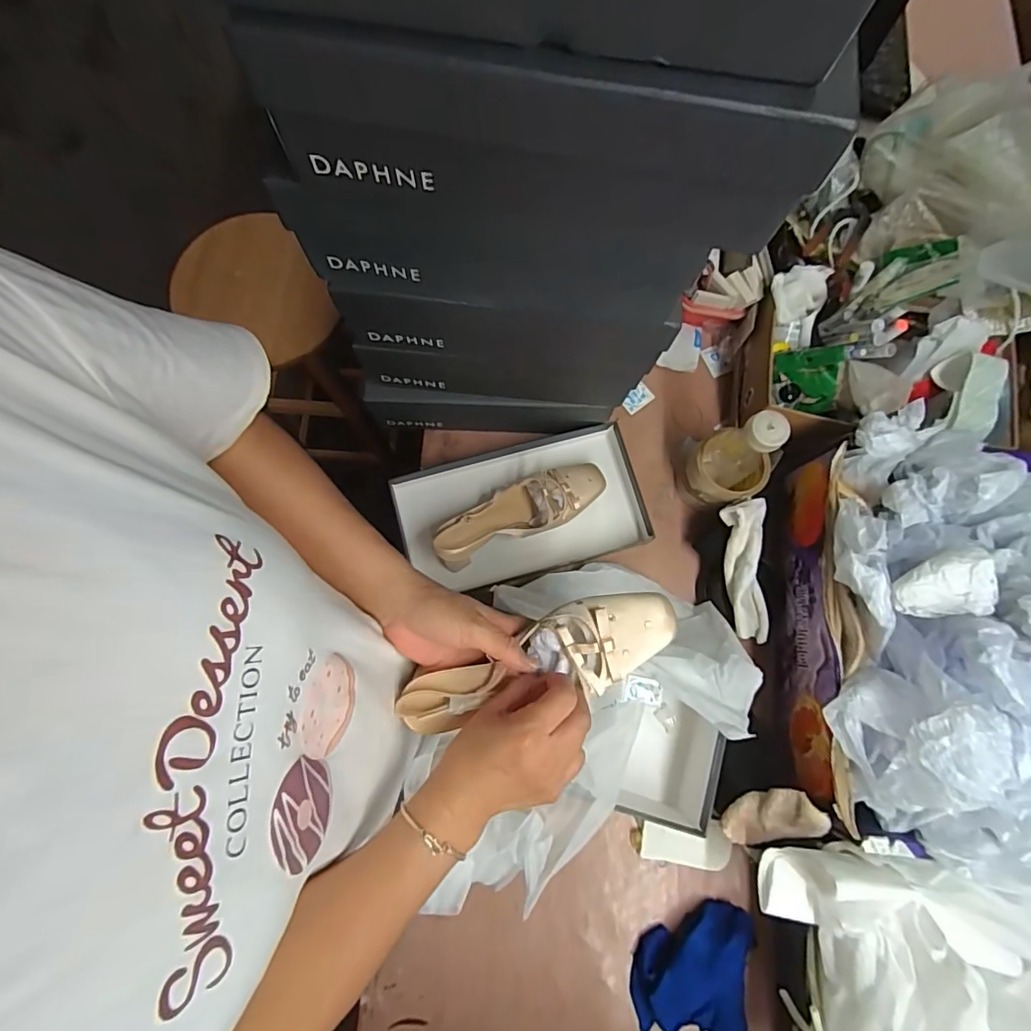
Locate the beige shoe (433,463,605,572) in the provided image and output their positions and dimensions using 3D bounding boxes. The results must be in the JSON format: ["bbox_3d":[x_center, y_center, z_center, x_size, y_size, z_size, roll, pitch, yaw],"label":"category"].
[{"bbox_3d":[0.008,-0.009,0.636,0.227,0.059,0.074,-25,79,-6],"label":"beige shoe"}]

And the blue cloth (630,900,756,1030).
[{"bbox_3d":[0.195,0.494,0.559,0.128,0.040,0.129,5,78,0],"label":"blue cloth"}]

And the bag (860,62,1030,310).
[{"bbox_3d":[0.571,-0.397,0.611,0.258,0.131,0.325,1,78,-1],"label":"bag"}]

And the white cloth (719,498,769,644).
[{"bbox_3d":[0.274,0.066,0.613,0.048,0.027,0.164,-6,96,-3],"label":"white cloth"}]

